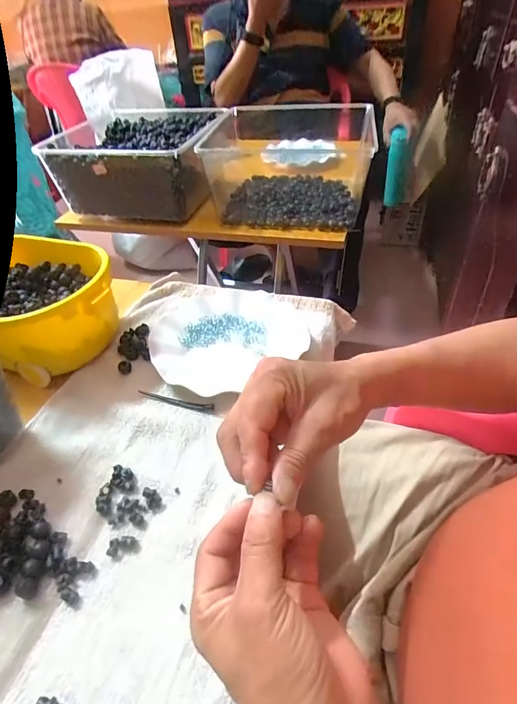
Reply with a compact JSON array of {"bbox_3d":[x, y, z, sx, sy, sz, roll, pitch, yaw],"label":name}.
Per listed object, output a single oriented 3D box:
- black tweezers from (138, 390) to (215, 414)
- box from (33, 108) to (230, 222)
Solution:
[{"bbox_3d":[-0.090,0.054,0.439,0.090,0.008,0.009,9,44,15],"label":"black tweezers"},{"bbox_3d":[-0.226,-0.391,0.837,0.305,0.136,0.294,4,43,10],"label":"box"}]

